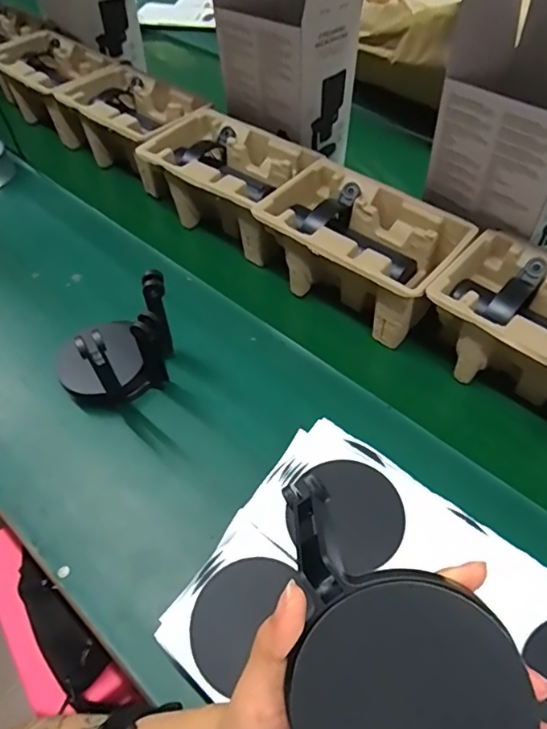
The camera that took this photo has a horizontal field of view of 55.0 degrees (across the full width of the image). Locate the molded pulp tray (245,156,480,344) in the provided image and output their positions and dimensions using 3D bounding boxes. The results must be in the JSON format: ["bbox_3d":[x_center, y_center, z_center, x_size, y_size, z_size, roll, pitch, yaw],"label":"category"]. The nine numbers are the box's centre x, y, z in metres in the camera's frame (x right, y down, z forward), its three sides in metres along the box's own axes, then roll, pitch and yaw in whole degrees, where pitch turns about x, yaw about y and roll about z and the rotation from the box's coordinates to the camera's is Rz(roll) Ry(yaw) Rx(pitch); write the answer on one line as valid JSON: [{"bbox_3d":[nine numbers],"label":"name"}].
[{"bbox_3d":[0.107,-0.142,0.644,0.227,0.097,0.147,33,62,23],"label":"molded pulp tray"}]

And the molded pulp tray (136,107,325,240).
[{"bbox_3d":[-0.068,-0.264,0.743,0.227,0.093,0.152,35,63,24],"label":"molded pulp tray"}]

